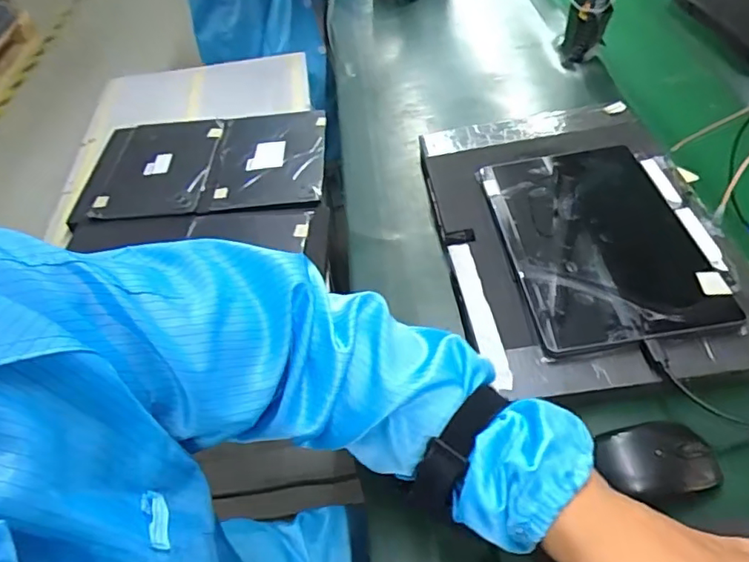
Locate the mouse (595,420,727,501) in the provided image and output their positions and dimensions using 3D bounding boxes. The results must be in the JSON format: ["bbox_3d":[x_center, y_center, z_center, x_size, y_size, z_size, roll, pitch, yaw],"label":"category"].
[{"bbox_3d":[0.214,0.135,0.415,0.083,0.028,0.054,-10,49,-2],"label":"mouse"}]

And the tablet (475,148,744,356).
[{"bbox_3d":[0.214,-0.046,0.549,0.167,0.015,0.256,-12,48,4],"label":"tablet"}]

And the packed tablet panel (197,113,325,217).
[{"bbox_3d":[-0.175,-0.199,0.907,0.180,0.025,0.257,-4,49,3],"label":"packed tablet panel"}]

